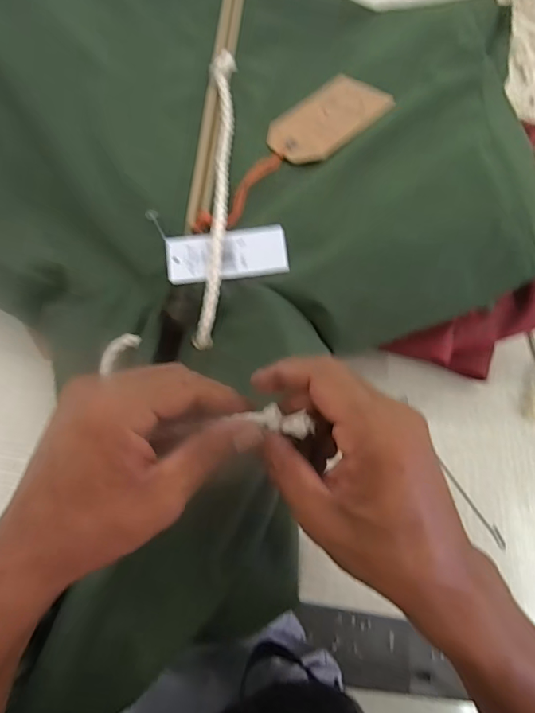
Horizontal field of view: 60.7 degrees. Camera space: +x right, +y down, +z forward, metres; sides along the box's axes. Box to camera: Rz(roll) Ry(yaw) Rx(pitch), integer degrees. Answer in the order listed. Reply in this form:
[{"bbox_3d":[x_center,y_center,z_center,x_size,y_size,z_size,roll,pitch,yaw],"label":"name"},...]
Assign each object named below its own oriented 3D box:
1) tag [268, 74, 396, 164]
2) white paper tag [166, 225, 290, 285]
[{"bbox_3d":[0.049,-0.192,0.370,0.101,0.004,0.064,-43,64,-13],"label":"tag"},{"bbox_3d":[-0.028,-0.072,0.324,0.084,0.005,0.036,-8,81,-1],"label":"white paper tag"}]

